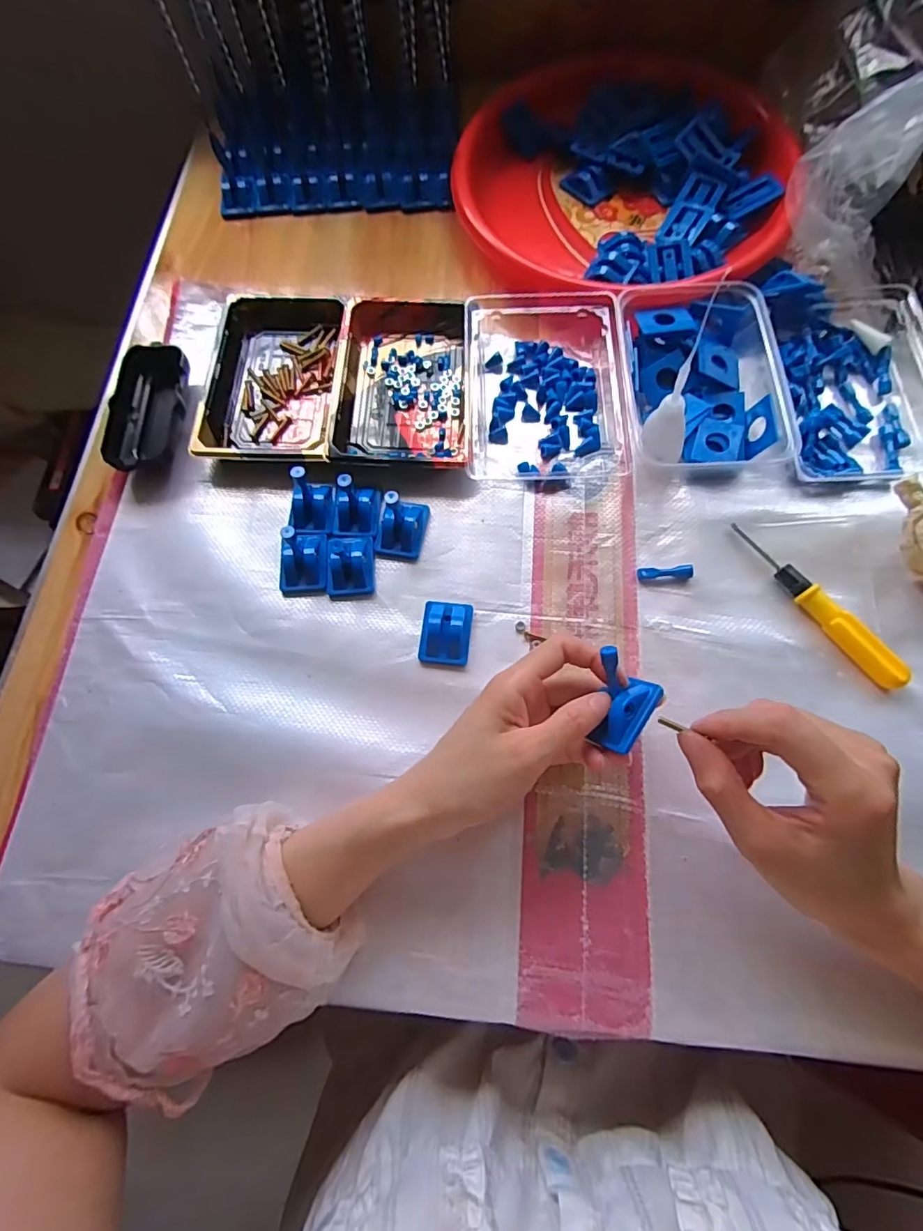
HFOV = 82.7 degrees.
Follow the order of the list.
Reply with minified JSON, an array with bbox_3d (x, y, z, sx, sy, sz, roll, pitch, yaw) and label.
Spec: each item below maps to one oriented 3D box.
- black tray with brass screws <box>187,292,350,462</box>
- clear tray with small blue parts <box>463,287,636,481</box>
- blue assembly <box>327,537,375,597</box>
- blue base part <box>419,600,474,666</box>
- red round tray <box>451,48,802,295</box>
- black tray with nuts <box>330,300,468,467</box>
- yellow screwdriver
[{"bbox_3d":[-0.151,-0.197,0.430,0.109,0.022,0.167,1,72,3],"label":"black tray with brass screws"},{"bbox_3d":[0.065,-0.187,0.415,0.122,0.031,0.164,-1,72,2],"label":"clear tray with small blue parts"},{"bbox_3d":[-0.081,-0.038,0.382,0.033,0.017,0.044,-4,72,1],"label":"blue assembly"},{"bbox_3d":[-0.011,0.011,0.363,0.034,0.015,0.044,5,72,4],"label":"blue base part"},{"bbox_3d":[0.138,-0.413,0.481,0.290,0.036,0.336,-9,72,-1],"label":"red round tray"},{"bbox_3d":[-0.047,-0.193,0.425,0.099,0.023,0.171,-1,72,2],"label":"black tray with nuts"},{"bbox_3d":[0.238,-0.010,0.353,0.014,0.019,0.140,-36,74,-9],"label":"yellow screwdriver"}]

